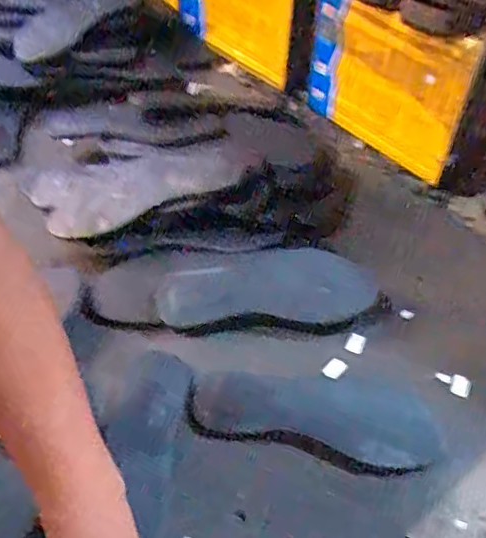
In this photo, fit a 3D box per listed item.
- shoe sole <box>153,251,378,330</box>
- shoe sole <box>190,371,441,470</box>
[{"bbox_3d":[0.028,0.027,0.714,0.249,0.015,0.091,-4,65,-3],"label":"shoe sole"},{"bbox_3d":[0.075,0.142,0.630,0.246,0.010,0.097,12,49,4],"label":"shoe sole"}]

